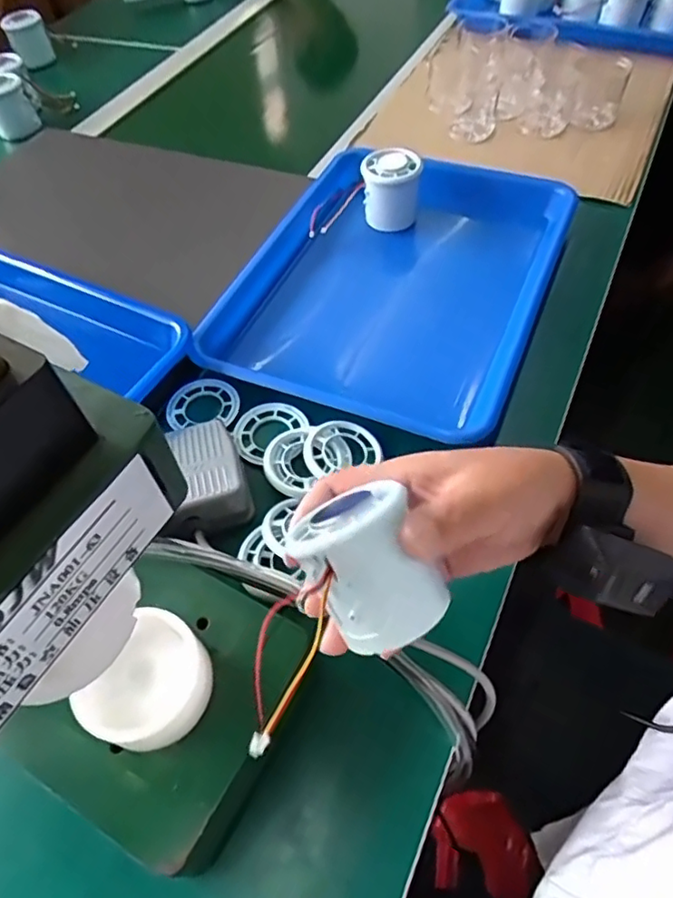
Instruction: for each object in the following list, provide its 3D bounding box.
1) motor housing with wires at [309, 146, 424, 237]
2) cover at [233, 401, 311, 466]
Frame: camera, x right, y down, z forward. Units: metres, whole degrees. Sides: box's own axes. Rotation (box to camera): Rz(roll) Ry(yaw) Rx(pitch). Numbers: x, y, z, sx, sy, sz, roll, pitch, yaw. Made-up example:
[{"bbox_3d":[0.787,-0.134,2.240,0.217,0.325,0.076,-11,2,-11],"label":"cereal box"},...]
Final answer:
[{"bbox_3d":[0.027,-0.236,0.555,0.113,0.072,0.052,-9,56,-8],"label":"motor housing with wires"},{"bbox_3d":[-0.050,-0.015,0.432,0.052,0.013,0.056,27,61,21],"label":"cover"}]

